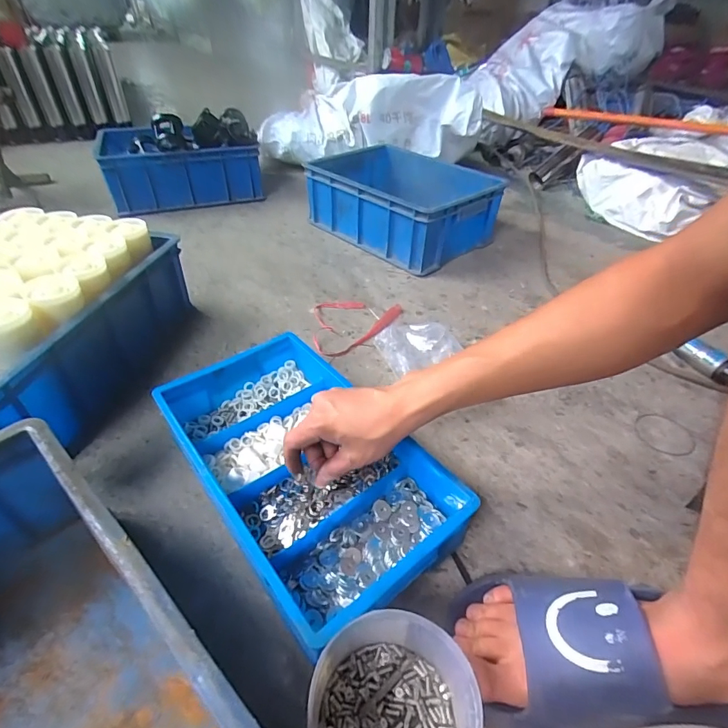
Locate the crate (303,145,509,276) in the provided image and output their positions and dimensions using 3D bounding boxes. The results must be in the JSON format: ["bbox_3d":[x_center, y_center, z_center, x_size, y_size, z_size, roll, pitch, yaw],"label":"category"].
[{"bbox_3d":[0.089,-0.387,1.024,0.391,0.147,0.285,34,50,32],"label":"crate"}]

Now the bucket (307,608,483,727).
[{"bbox_3d":[0.022,0.259,0.319,0.108,0.085,0.101,1,41,-1],"label":"bucket"}]

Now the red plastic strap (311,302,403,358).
[{"bbox_3d":[-0.009,-0.069,0.759,0.160,0.010,0.160,0,41,-3],"label":"red plastic strap"}]

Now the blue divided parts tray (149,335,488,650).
[{"bbox_3d":[-0.071,0.114,0.482,0.192,0.088,0.336,-27,49,-29],"label":"blue divided parts tray"}]

